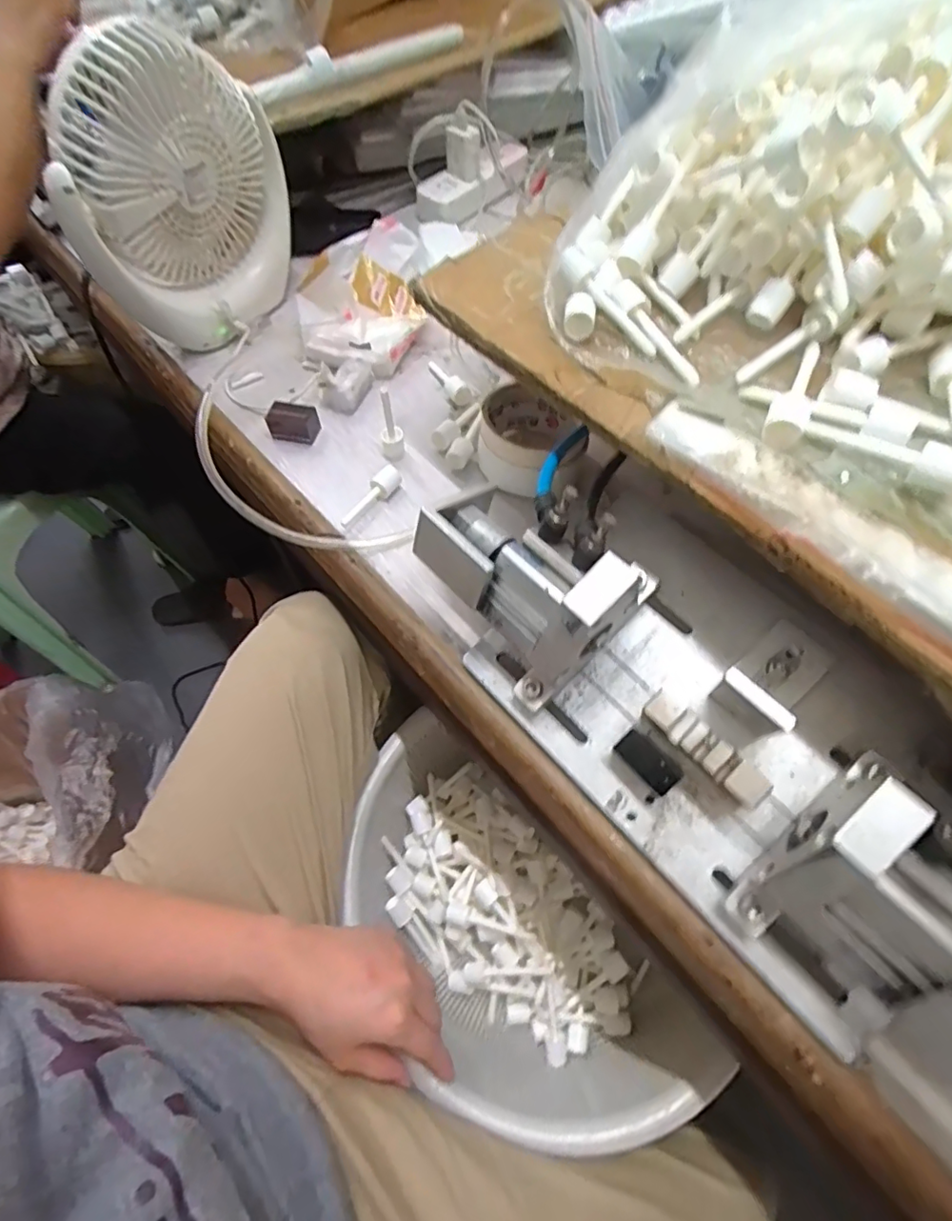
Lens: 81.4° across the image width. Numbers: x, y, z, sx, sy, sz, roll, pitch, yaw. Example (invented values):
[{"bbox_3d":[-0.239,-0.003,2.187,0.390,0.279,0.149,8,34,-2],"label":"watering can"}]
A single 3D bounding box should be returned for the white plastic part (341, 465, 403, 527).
[{"bbox_3d":[-0.086,-0.091,0.442,0.016,0.012,0.064,37,68,18],"label":"white plastic part"}]

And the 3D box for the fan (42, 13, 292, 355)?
[{"bbox_3d":[-0.256,-0.357,0.477,0.083,0.200,0.174,29,66,15],"label":"fan"}]

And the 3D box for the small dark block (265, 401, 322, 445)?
[{"bbox_3d":[-0.160,-0.165,0.484,0.042,0.029,0.022,8,62,5],"label":"small dark block"}]

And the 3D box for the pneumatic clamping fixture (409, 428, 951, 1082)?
[{"bbox_3d":[0.125,0.058,0.304,0.134,0.107,0.377,-39,68,-18],"label":"pneumatic clamping fixture"}]

